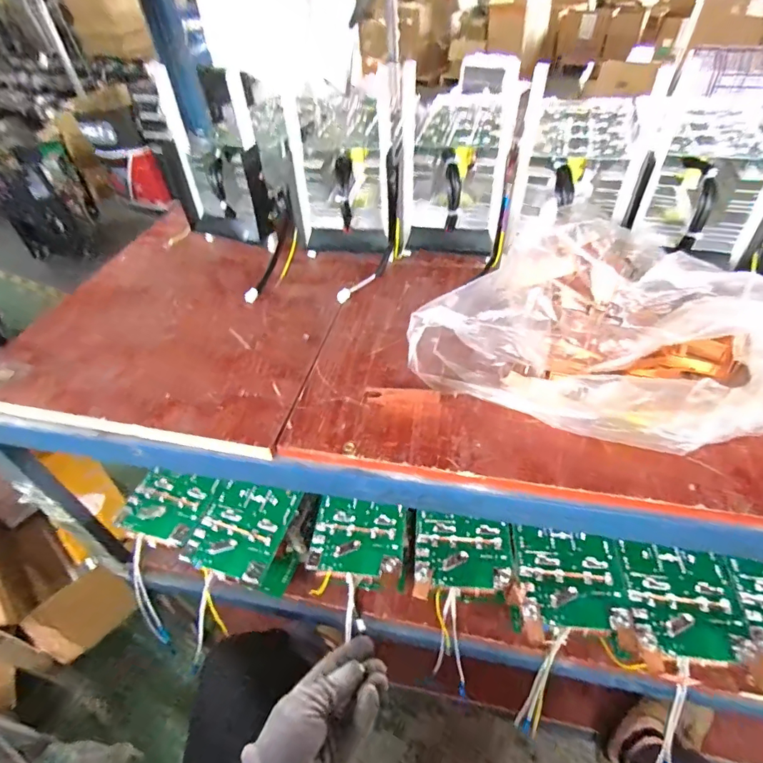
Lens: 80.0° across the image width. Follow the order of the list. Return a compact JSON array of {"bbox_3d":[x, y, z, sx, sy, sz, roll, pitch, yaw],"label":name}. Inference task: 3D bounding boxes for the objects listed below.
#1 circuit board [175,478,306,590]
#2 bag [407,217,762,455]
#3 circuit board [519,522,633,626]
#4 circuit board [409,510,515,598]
[{"bbox_3d":[-0.197,0.208,0.649,0.123,0.022,0.137,12,46,14],"label":"circuit board"},{"bbox_3d":[0.202,-0.050,0.416,0.317,0.112,0.193,21,50,25],"label":"bag"},{"bbox_3d":[0.235,0.242,0.567,0.123,0.012,0.117,5,45,10],"label":"circuit board"},{"bbox_3d":[0.107,0.229,0.601,0.124,0.022,0.114,2,45,8],"label":"circuit board"}]

